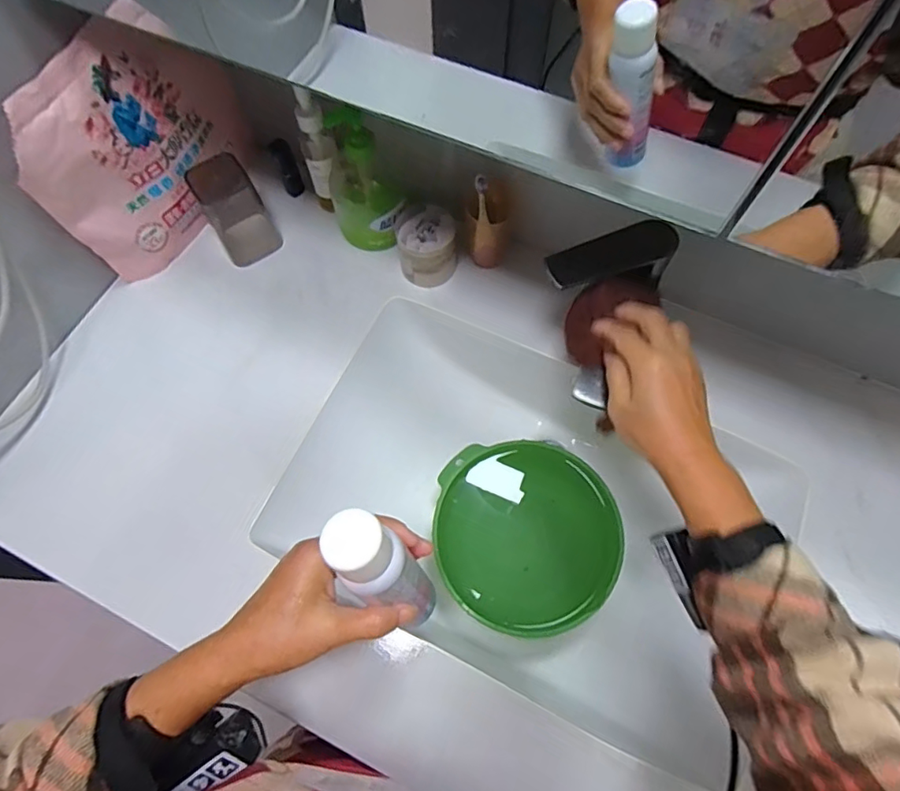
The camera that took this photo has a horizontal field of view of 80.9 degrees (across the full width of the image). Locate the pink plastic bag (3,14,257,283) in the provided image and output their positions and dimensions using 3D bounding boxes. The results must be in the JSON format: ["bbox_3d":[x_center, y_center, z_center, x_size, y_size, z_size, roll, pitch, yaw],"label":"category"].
[{"bbox_3d":[-0.301,-0.253,0.540,0.037,0.212,0.229,28,71,11],"label":"pink plastic bag"}]

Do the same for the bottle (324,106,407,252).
[{"bbox_3d":[-0.093,-0.222,0.560,0.071,0.147,0.077,0,68,1],"label":"bottle"}]

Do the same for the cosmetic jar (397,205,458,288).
[{"bbox_3d":[-0.024,-0.164,0.583,0.064,0.063,0.060,7,69,4],"label":"cosmetic jar"}]

